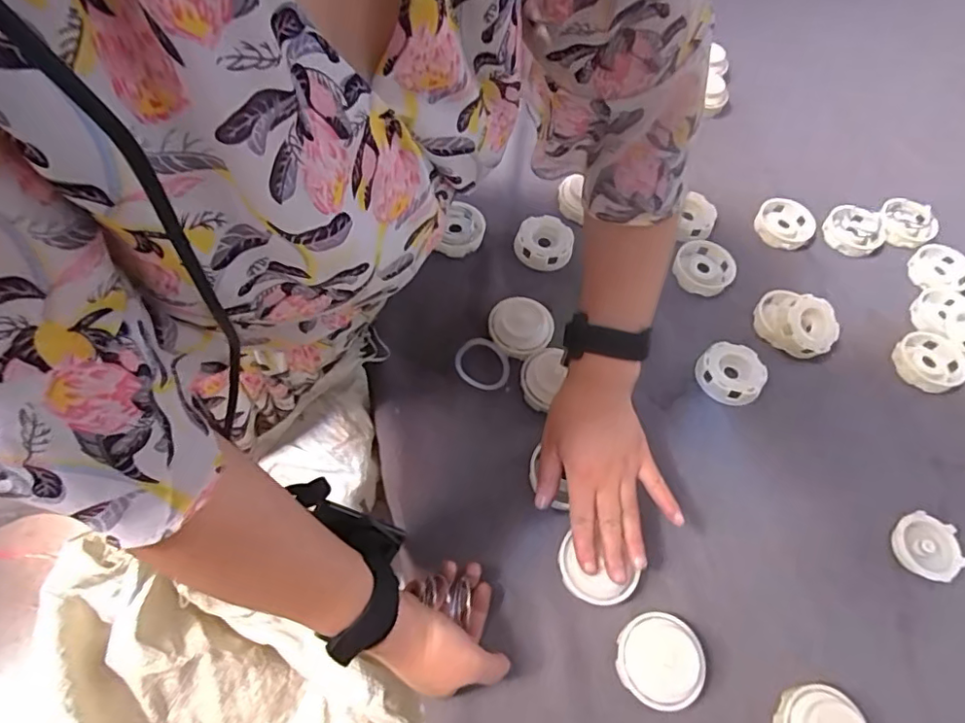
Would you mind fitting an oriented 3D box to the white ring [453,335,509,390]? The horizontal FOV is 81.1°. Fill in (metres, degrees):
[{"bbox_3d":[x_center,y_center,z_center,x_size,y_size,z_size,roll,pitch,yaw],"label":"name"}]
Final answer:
[{"bbox_3d":[-0.001,0.002,0.535,0.049,0.006,0.051,0,74,-2],"label":"white ring"}]

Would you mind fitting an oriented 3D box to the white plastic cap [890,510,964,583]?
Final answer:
[{"bbox_3d":[0.376,0.159,0.480,0.049,0.023,0.054,-6,57,-5],"label":"white plastic cap"}]

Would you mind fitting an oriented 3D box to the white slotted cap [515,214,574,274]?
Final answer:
[{"bbox_3d":[0.066,-0.127,0.608,0.059,0.015,0.063,20,70,-2],"label":"white slotted cap"}]

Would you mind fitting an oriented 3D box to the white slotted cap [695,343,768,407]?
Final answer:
[{"bbox_3d":[0.238,0.013,0.543,0.059,0.024,0.062,1,57,-1],"label":"white slotted cap"}]

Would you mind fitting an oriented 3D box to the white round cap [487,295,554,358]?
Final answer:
[{"bbox_3d":[0.036,-0.034,0.541,0.054,0.019,0.059,1,57,-1],"label":"white round cap"}]

